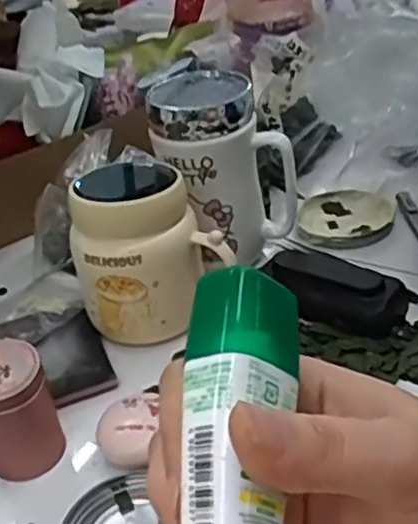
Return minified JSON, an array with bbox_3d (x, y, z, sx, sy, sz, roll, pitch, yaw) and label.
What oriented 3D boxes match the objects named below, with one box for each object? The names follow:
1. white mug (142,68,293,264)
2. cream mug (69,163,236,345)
[{"bbox_3d":[0.007,-0.063,0.534,0.083,0.135,0.079,-26,38,-25],"label":"white mug"},{"bbox_3d":[-0.035,-0.011,0.490,0.101,0.110,0.077,-4,34,6],"label":"cream mug"}]

